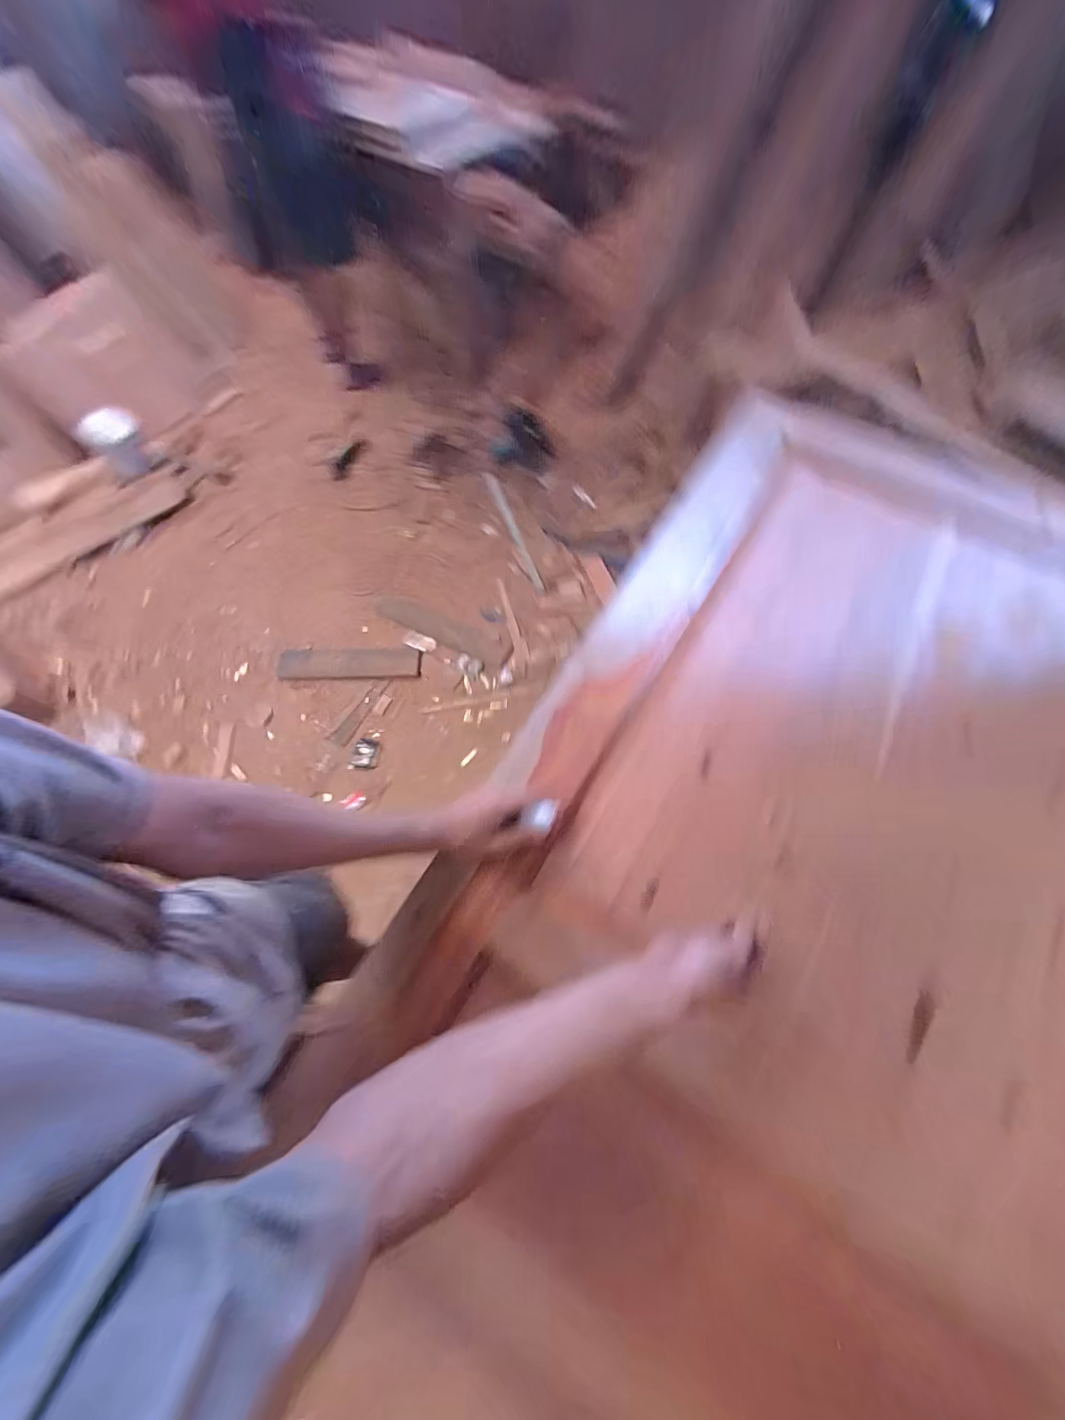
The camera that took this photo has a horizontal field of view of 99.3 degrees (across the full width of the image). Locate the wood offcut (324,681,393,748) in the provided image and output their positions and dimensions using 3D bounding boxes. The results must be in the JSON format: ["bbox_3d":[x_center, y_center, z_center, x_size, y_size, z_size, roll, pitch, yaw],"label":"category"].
[{"bbox_3d":[-0.608,0.008,1.597,0.070,0.016,0.278,31,72,8],"label":"wood offcut"}]

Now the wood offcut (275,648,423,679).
[{"bbox_3d":[-0.684,-0.173,1.672,0.531,0.016,0.119,-1,68,7],"label":"wood offcut"}]

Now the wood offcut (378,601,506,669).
[{"bbox_3d":[-0.355,-0.310,1.728,0.558,0.016,0.137,25,57,15],"label":"wood offcut"}]

